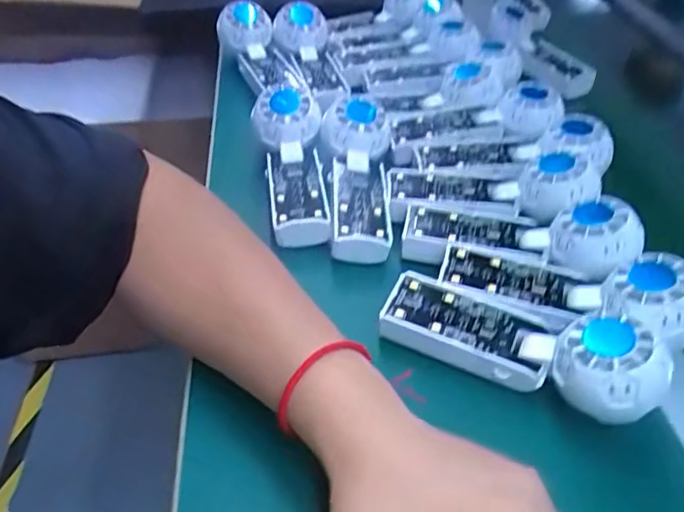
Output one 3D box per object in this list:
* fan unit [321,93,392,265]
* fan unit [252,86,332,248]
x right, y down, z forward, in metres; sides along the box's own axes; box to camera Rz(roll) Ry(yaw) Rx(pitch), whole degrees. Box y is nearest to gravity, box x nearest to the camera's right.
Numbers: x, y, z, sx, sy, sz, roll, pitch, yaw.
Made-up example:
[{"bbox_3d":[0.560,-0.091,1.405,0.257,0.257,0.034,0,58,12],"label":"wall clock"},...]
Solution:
[{"bbox_3d":[0.013,-0.075,0.478,0.058,0.043,0.170,2,44,-2],"label":"fan unit"},{"bbox_3d":[-0.041,-0.083,0.485,0.057,0.045,0.160,-5,44,-9],"label":"fan unit"}]

